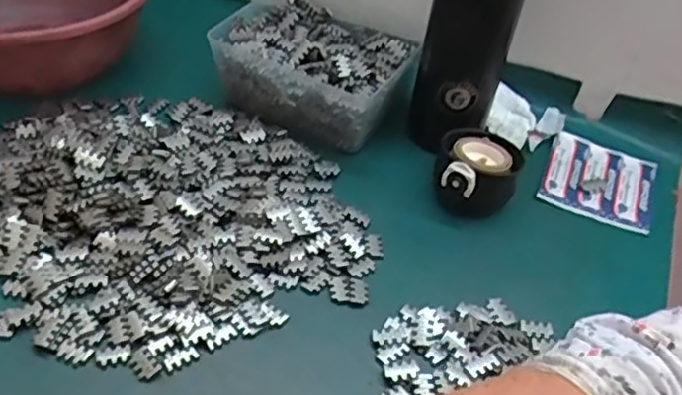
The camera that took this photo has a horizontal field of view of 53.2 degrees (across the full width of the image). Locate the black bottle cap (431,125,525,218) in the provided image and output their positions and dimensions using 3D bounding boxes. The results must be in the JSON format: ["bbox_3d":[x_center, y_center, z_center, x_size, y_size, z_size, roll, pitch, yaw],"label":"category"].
[{"bbox_3d":[0.101,-0.019,0.509,0.060,0.045,0.062,3,42,-3],"label":"black bottle cap"}]

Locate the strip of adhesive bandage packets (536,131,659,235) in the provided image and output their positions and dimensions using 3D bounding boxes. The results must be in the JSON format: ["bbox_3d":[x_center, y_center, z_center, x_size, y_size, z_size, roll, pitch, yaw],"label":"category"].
[{"bbox_3d":[0.208,-0.014,0.551,0.084,0.006,0.087,18,49,12],"label":"strip of adhesive bandage packets"}]

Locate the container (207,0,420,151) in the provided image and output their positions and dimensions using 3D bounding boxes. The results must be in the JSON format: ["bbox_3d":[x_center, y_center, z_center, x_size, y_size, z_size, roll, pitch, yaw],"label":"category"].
[{"bbox_3d":[-0.018,-0.113,0.583,0.152,0.057,0.120,20,44,15],"label":"container"}]

